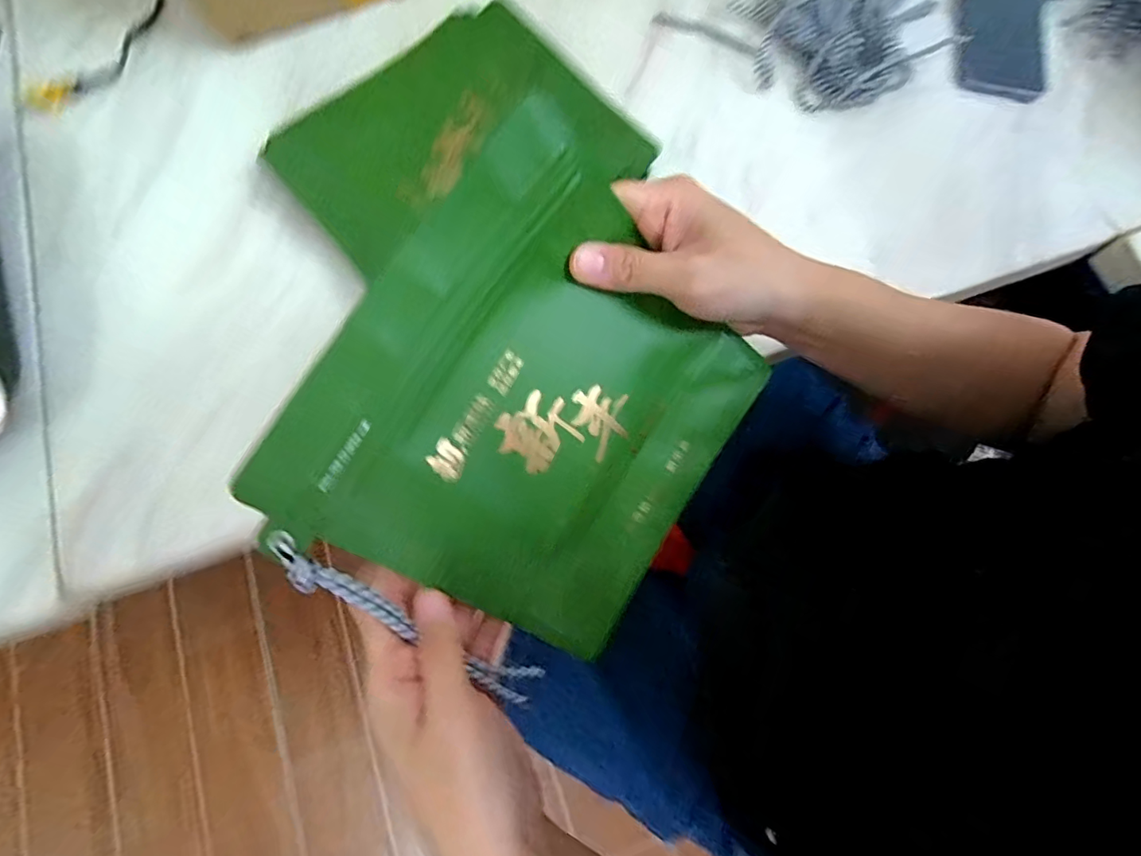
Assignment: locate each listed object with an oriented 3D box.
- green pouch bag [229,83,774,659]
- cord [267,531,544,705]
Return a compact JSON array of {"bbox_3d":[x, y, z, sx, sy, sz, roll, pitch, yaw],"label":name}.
[{"bbox_3d":[-0.005,-0.007,0.253,0.200,0.022,0.196,35,83,-28],"label":"green pouch bag"},{"bbox_3d":[-0.068,0.090,0.234,0.146,0.007,0.016,41,77,-25],"label":"cord"}]

